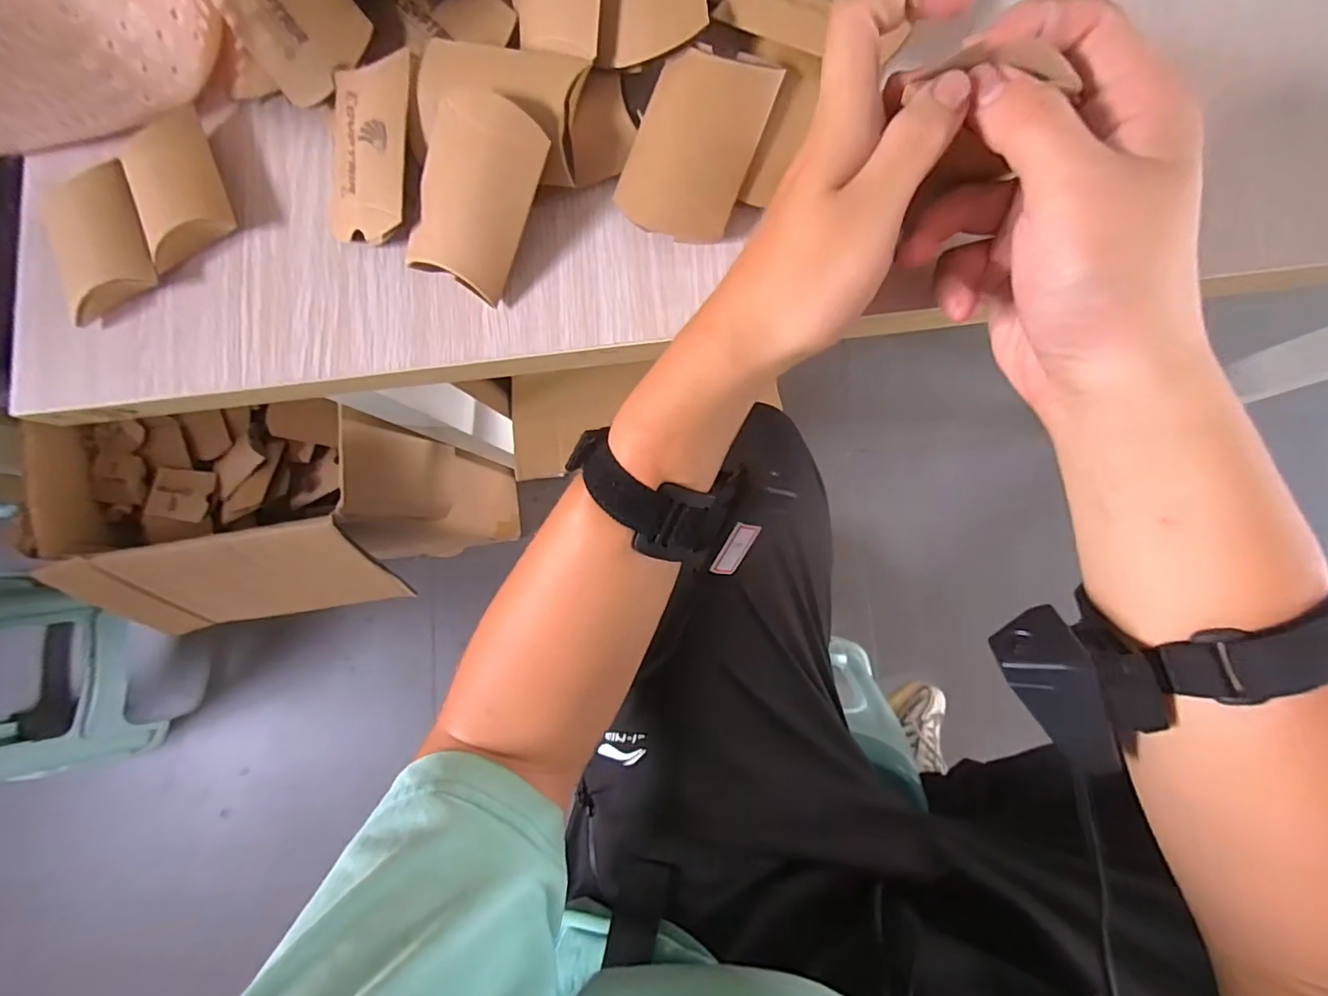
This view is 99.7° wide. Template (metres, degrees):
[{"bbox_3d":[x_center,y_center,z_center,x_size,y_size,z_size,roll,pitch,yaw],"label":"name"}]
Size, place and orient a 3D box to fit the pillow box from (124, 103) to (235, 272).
[{"bbox_3d":[-0.260,-0.164,0.299,0.050,0.019,0.073,-22,82,4],"label":"pillow box"}]

